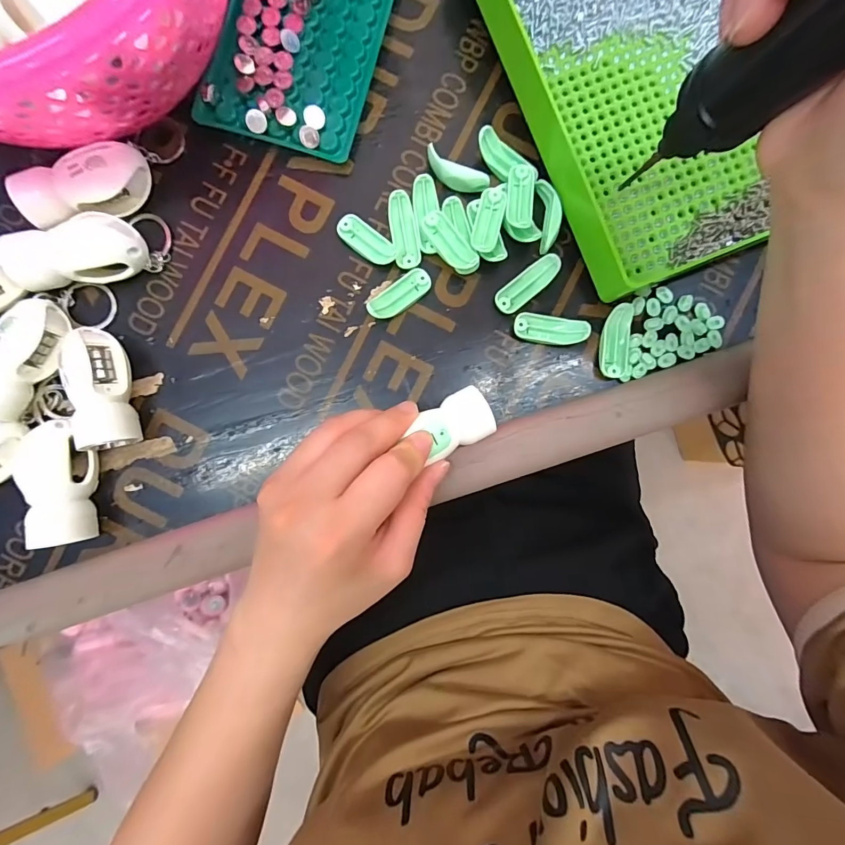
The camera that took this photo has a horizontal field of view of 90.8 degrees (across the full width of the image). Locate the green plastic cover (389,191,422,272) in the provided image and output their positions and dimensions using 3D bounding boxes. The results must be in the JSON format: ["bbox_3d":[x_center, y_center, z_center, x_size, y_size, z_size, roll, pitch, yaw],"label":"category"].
[{"bbox_3d":[-0.011,-0.111,0.243,0.015,0.014,0.041,-10,88,-2],"label":"green plastic cover"}]

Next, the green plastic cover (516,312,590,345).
[{"bbox_3d":[0.075,-0.054,0.244,0.041,0.015,0.015,10,87,-1],"label":"green plastic cover"}]

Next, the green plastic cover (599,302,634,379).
[{"bbox_3d":[0.115,-0.047,0.244,0.017,0.011,0.041,5,87,-1],"label":"green plastic cover"}]

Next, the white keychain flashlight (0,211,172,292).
[{"bbox_3d":[-0.186,-0.097,0.233,0.074,0.030,0.034,-14,88,-2],"label":"white keychain flashlight"}]

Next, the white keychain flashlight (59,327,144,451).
[{"bbox_3d":[-0.175,-0.019,0.229,0.021,0.034,0.065,-7,88,-1],"label":"white keychain flashlight"}]

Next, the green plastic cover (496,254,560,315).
[{"bbox_3d":[0.062,-0.081,0.244,0.042,0.005,0.015,-40,89,10],"label":"green plastic cover"}]

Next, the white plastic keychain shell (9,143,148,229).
[{"bbox_3d":[-0.185,-0.128,0.233,0.065,0.031,0.028,-21,88,-2],"label":"white plastic keychain shell"}]

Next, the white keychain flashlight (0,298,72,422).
[{"bbox_3d":[-0.219,-0.035,0.229,0.025,0.029,0.065,32,87,0],"label":"white keychain flashlight"}]

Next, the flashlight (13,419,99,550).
[{"bbox_3d":[-0.197,0.033,0.229,0.027,0.027,0.065,-1,88,-1],"label":"flashlight"}]

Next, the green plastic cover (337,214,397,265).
[{"bbox_3d":[-0.033,-0.107,0.247,0.038,0.007,0.015,39,87,1],"label":"green plastic cover"}]

